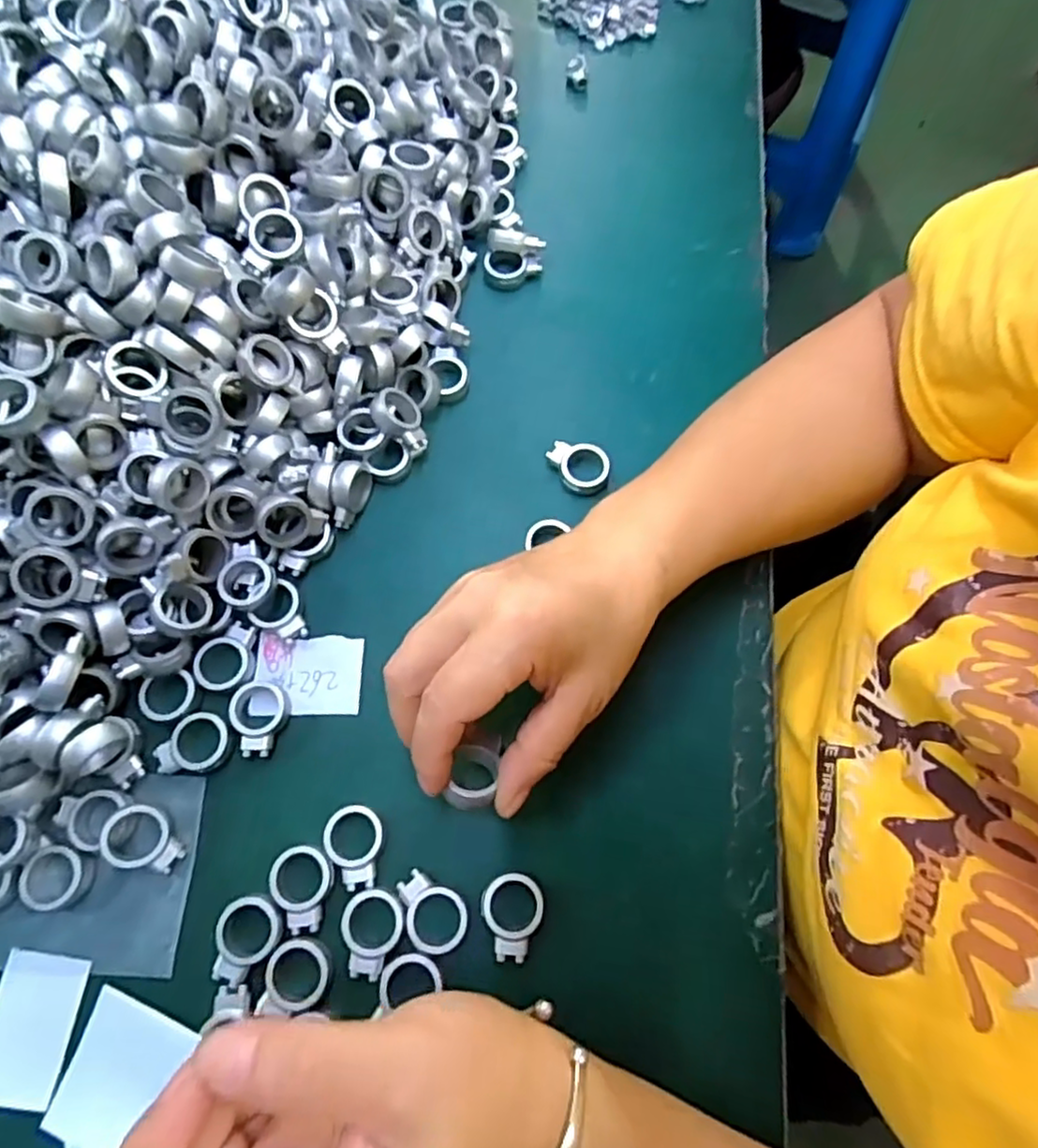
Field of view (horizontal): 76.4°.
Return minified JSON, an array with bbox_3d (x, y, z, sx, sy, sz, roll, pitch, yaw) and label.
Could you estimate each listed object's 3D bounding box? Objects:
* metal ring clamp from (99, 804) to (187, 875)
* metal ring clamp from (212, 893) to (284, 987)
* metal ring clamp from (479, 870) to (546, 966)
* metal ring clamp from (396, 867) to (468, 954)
[{"bbox_3d":[-0.163,0.115,0.288,0.034,0.010,0.026,27,59,-34],"label":"metal ring clamp"},{"bbox_3d":[-0.114,0.154,0.277,0.027,0.005,0.034,4,71,0],"label":"metal ring clamp"},{"bbox_3d":[-0.003,0.146,0.281,0.026,0.007,0.034,6,71,0],"label":"metal ring clamp"},{"bbox_3d":[-0.038,0.143,0.280,0.025,0.005,0.034,-38,76,-13],"label":"metal ring clamp"}]

